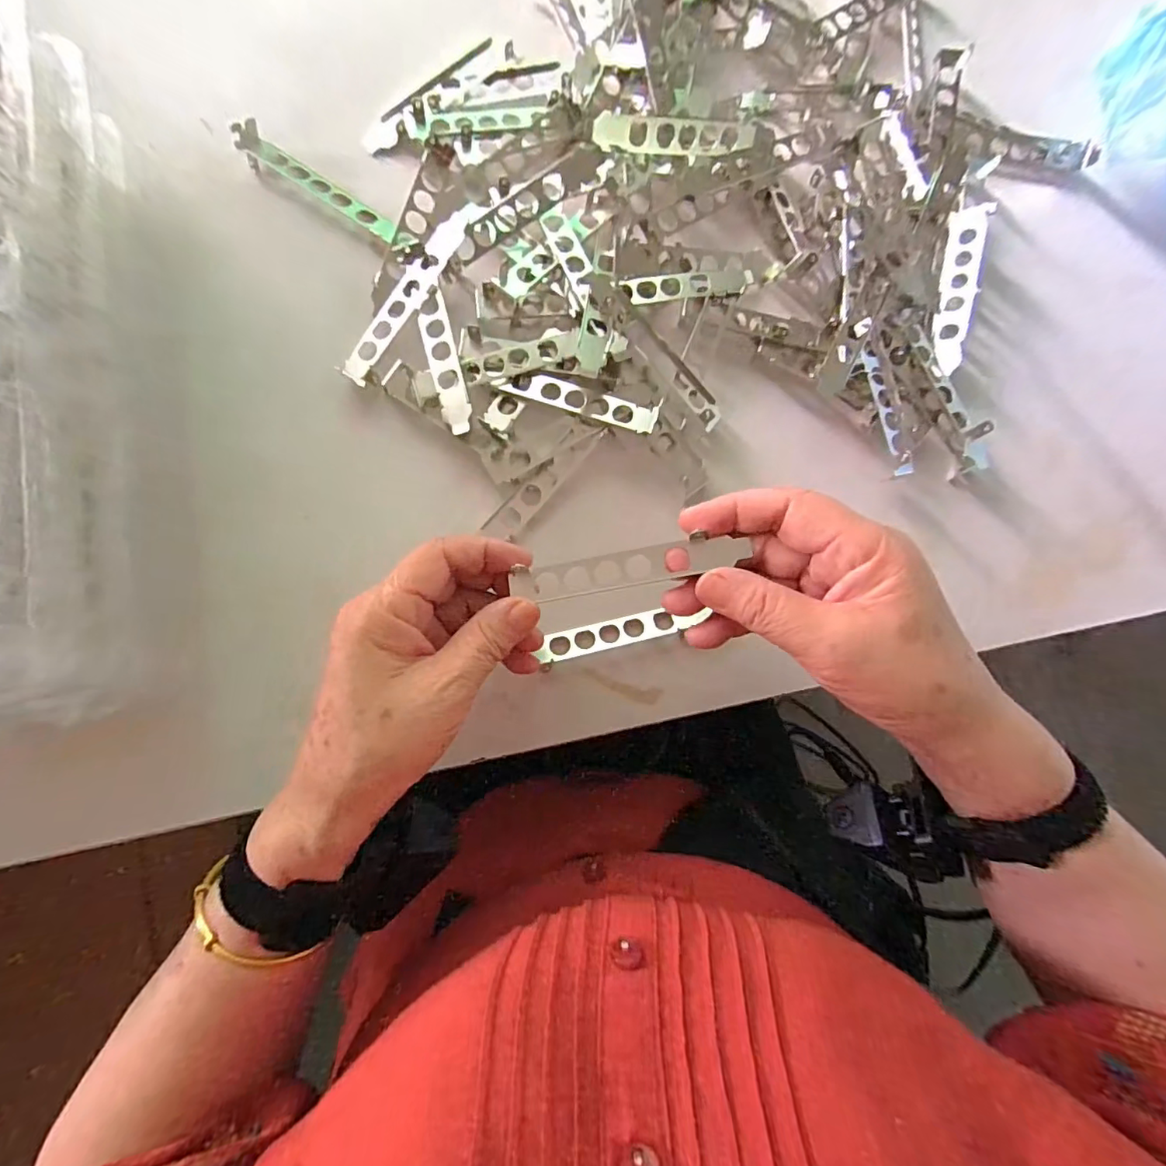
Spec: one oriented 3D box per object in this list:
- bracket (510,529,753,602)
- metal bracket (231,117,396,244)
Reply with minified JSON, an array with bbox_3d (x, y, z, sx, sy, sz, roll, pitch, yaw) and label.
[{"bbox_3d":[0.023,-0.007,0.263,0.116,0.004,0.017,-10,86,10],"label":"bracket"},{"bbox_3d":[-0.166,-0.247,0.336,0.110,0.017,0.021,34,82,-2],"label":"metal bracket"}]

